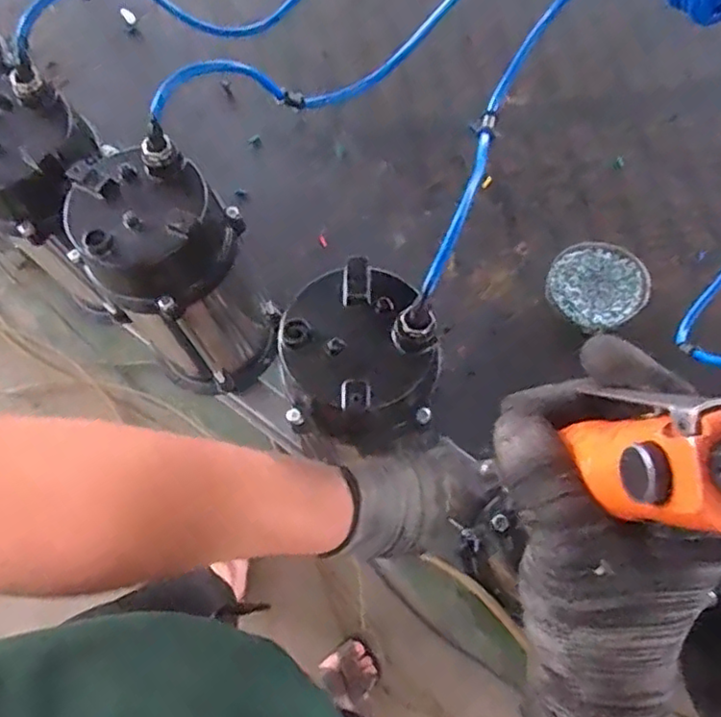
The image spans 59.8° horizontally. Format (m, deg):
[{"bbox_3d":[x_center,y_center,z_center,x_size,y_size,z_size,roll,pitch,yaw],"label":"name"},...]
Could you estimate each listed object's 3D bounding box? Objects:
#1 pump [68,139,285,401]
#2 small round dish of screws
[{"bbox_3d":[-0.168,-0.068,0.593,0.115,0.274,0.114,-1,70,2],"label":"pump"},{"bbox_3d":[0.273,-0.086,0.716,0.095,0.029,0.100,-1,70,2],"label":"small round dish of screws"}]

